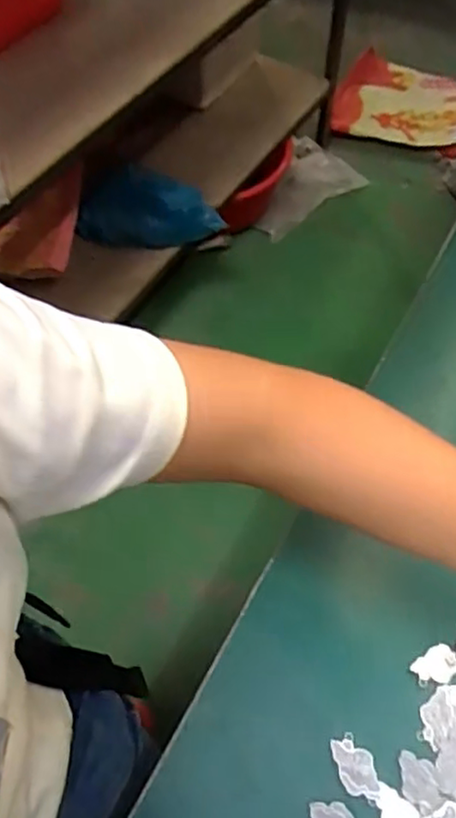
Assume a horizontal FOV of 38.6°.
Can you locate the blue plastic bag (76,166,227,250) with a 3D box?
[{"bbox_3d":[-0.160,-0.391,1.296,0.300,0.168,0.105,2,57,1],"label":"blue plastic bag"}]

